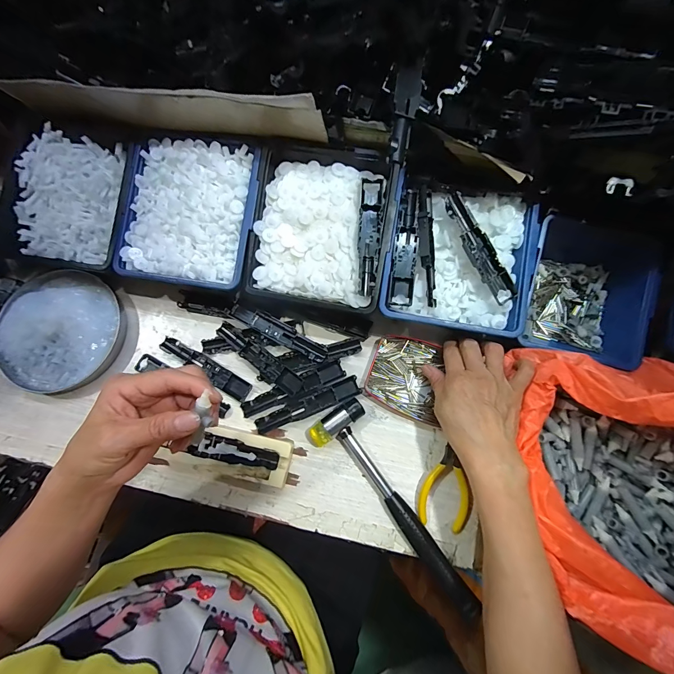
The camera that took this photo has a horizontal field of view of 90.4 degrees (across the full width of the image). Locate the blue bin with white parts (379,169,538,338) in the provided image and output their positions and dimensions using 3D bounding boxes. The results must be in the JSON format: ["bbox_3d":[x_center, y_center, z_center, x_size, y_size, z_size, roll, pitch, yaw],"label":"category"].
[{"bbox_3d":[0.124,-0.077,0.357,0.141,0.072,0.140,9,79,4],"label":"blue bin with white parts"}]

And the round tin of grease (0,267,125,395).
[{"bbox_3d":[-0.323,-0.008,0.391,0.147,0.025,0.139,0,78,2],"label":"round tin of grease"}]

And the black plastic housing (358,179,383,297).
[{"bbox_3d":[0.033,-0.102,0.338,0.022,0.016,0.116,4,78,2],"label":"black plastic housing"}]

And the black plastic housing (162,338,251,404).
[{"bbox_3d":[-0.151,0.034,0.384,0.119,0.007,0.022,31,81,8],"label":"black plastic housing"}]

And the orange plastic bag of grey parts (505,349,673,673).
[{"bbox_3d":[0.268,0.122,0.260,0.192,0.133,0.225,1,78,2],"label":"orange plastic bag of grey parts"}]

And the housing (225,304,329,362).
[{"bbox_3d":[-0.068,-0.007,0.380,0.122,0.013,0.022,27,80,7],"label":"housing"}]

